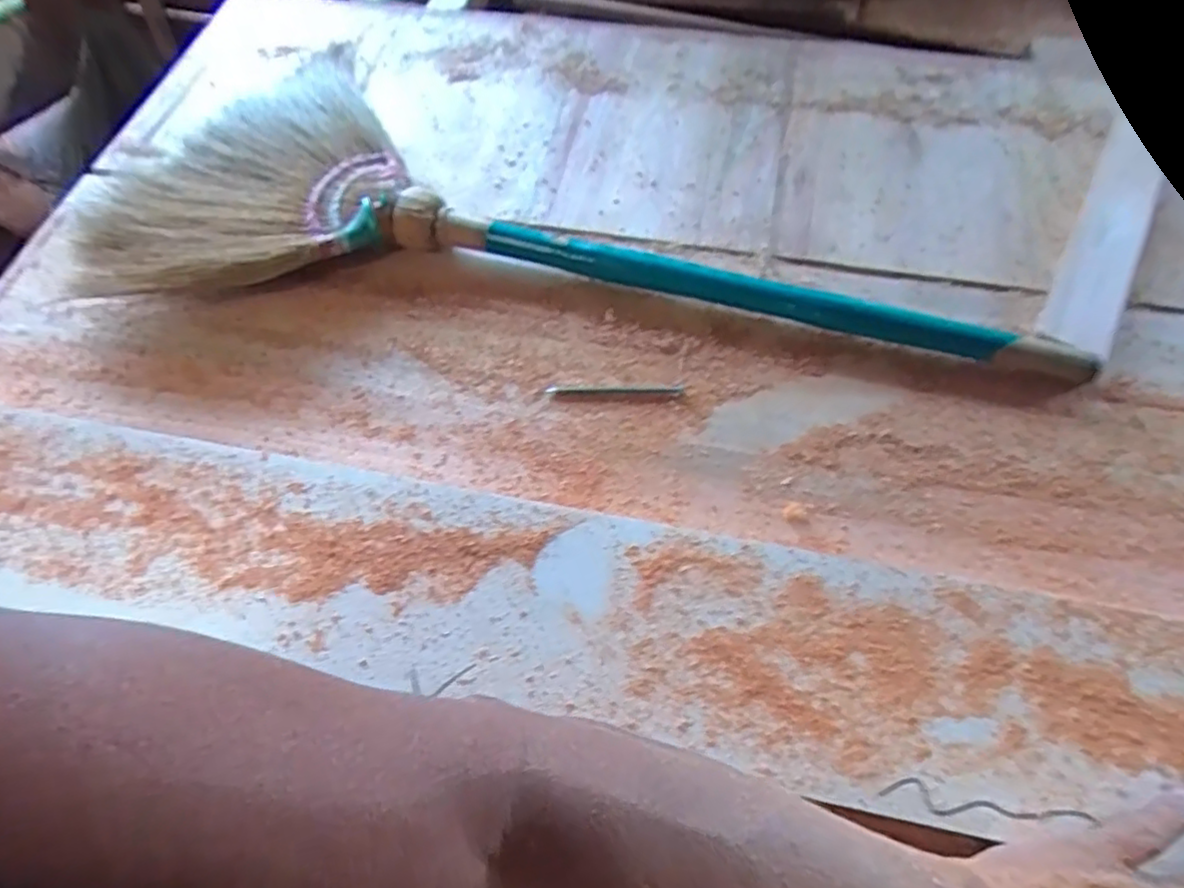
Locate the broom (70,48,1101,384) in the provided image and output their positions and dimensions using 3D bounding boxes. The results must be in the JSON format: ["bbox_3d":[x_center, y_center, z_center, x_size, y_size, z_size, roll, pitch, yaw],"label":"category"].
[{"bbox_3d":[0.002,-0.215,0.554,0.811,0.049,0.305,5,65,3],"label":"broom"}]

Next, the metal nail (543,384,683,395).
[{"bbox_3d":[0.017,-0.040,0.489,0.101,0.004,0.009,1,65,1],"label":"metal nail"}]

